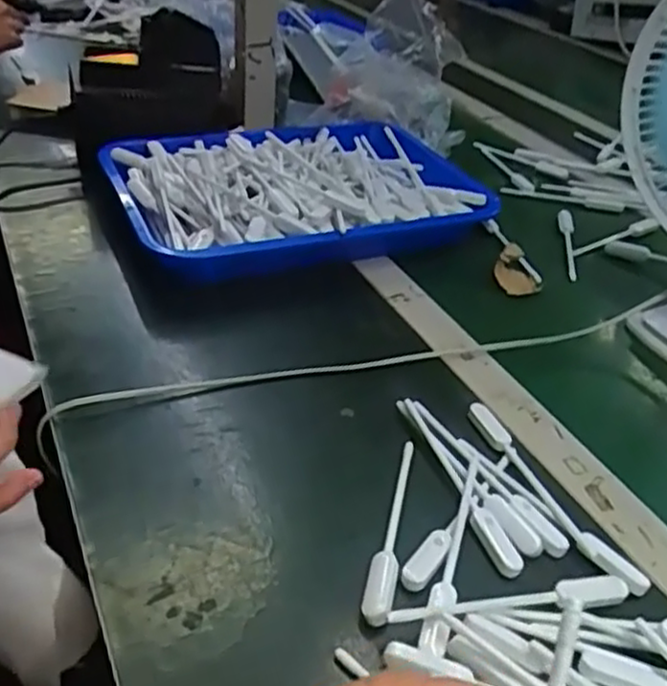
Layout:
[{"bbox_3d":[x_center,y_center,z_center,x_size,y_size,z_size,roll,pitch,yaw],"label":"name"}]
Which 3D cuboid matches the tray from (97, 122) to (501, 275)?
[{"bbox_3d":[-0.030,-0.160,0.755,0.381,0.058,0.273,-14,40,-24],"label":"tray"}]

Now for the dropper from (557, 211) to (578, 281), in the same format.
[{"bbox_3d":[0.246,-0.105,0.764,0.018,0.017,0.137,10,36,8],"label":"dropper"}]

